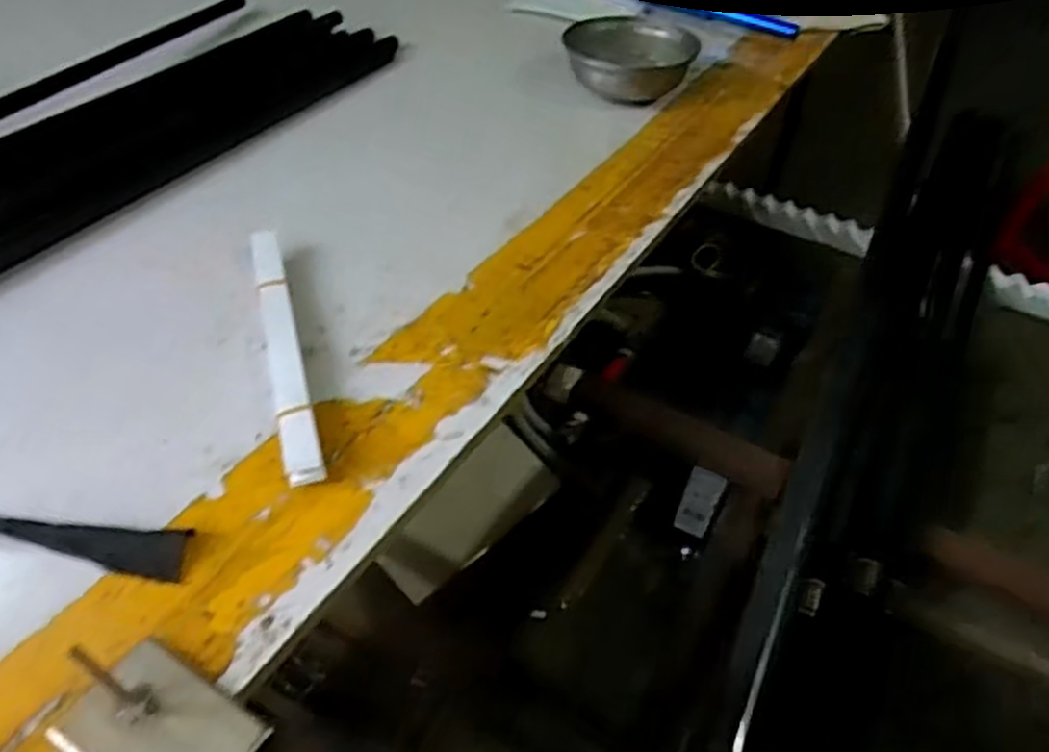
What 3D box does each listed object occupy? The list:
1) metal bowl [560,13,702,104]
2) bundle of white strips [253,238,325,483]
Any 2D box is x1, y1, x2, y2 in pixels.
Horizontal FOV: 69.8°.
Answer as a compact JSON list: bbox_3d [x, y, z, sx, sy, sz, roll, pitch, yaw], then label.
[{"bbox_3d":[0.117,-0.355,0.838,0.138,0.050,0.138,14,46,11],"label":"metal bowl"},{"bbox_3d":[-0.166,-0.023,0.516,0.022,0.021,0.240,-13,47,-15],"label":"bundle of white strips"}]

